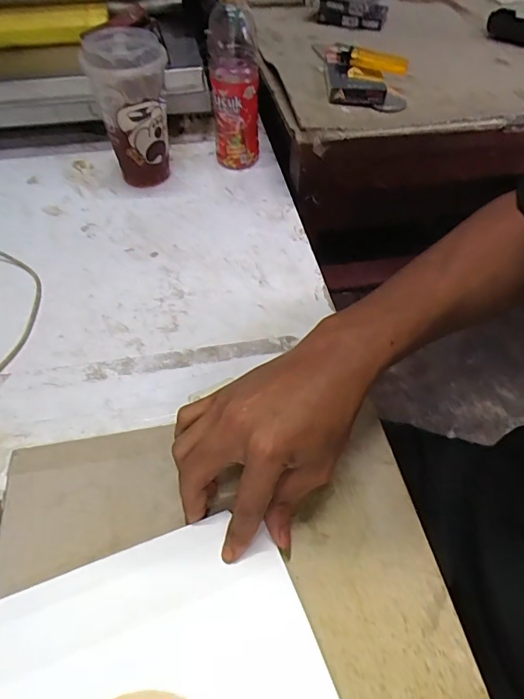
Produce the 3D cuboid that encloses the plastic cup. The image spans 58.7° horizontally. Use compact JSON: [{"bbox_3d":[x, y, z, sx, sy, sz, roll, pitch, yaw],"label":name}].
[{"bbox_3d":[-0.152,-0.282,0.561,0.079,0.155,0.096,-10,51,-7],"label":"plastic cup"}]

